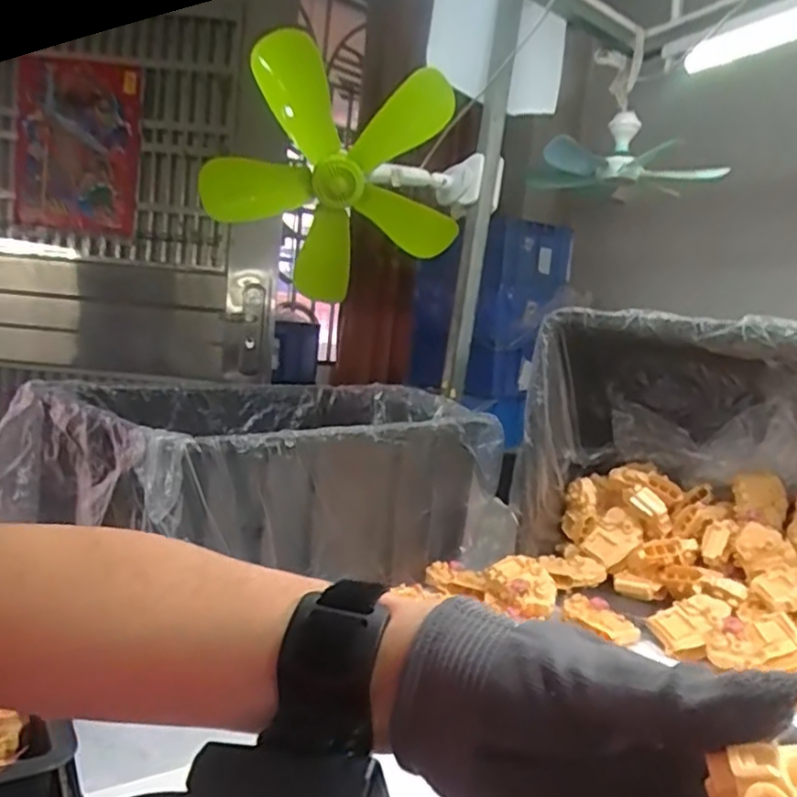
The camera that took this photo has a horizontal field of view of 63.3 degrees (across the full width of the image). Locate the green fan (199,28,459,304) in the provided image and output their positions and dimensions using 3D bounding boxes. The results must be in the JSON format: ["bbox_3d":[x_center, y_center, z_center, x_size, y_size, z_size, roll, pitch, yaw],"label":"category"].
[{"bbox_3d":[-0.093,-0.312,0.900,0.339,0.343,0.092,-14,41,-8],"label":"green fan"}]

